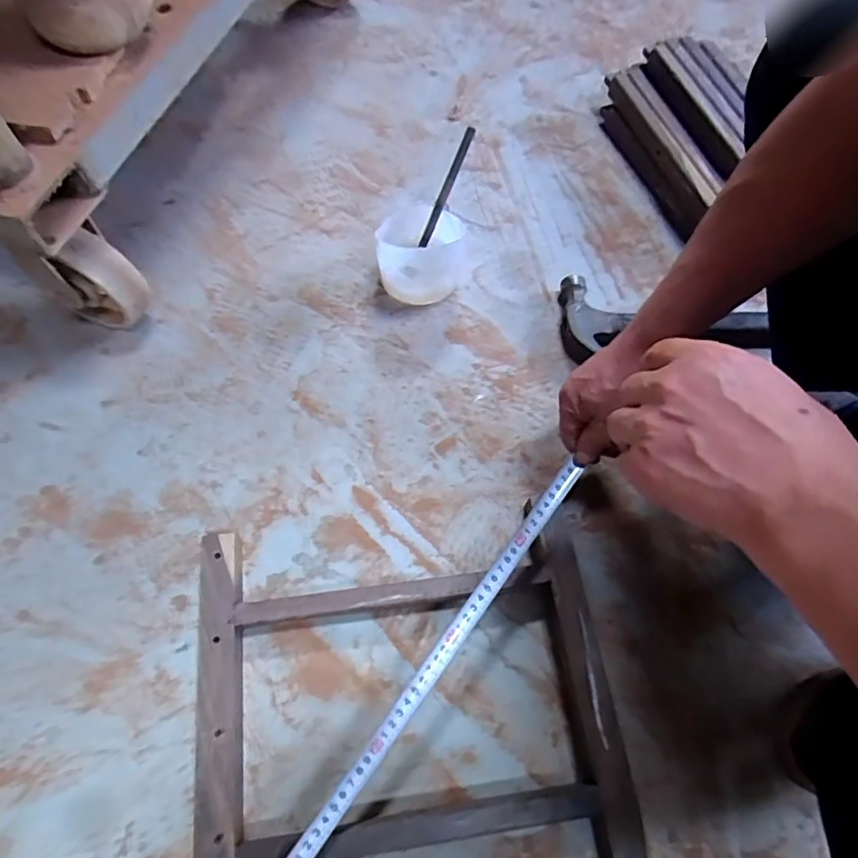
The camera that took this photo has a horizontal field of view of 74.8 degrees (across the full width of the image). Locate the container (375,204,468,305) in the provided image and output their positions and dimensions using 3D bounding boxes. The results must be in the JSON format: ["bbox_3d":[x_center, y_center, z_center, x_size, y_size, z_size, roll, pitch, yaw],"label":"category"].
[{"bbox_3d":[-0.006,-0.205,0.650,0.099,0.089,0.097,5,65,1],"label":"container"}]

